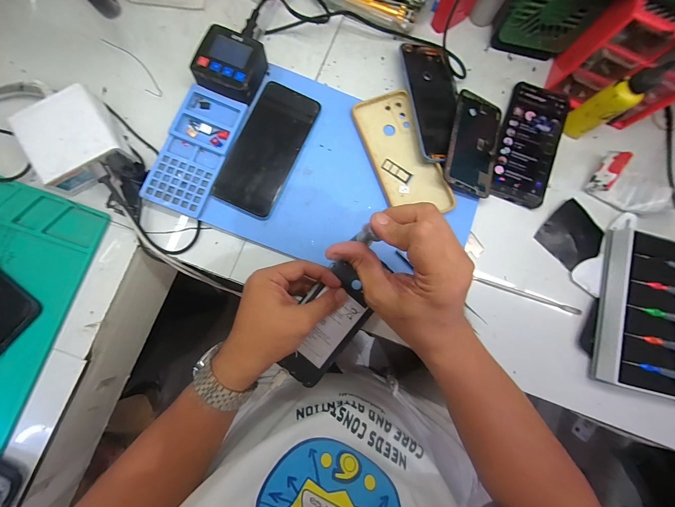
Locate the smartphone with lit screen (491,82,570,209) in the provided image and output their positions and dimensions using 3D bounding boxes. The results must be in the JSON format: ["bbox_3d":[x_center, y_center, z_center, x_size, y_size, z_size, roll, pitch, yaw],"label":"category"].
[{"bbox_3d":[0.257,-0.146,0.389,0.082,0.013,0.168,22,81,0],"label":"smartphone with lit screen"}]

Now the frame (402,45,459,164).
[{"bbox_3d":[0.125,-0.196,0.372,0.069,0.009,0.167,-3,77,-11],"label":"frame"}]

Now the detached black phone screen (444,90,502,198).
[{"bbox_3d":[0.176,-0.143,0.371,0.067,0.004,0.147,21,74,-13],"label":"detached black phone screen"}]

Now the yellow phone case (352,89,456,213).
[{"bbox_3d":[0.082,-0.123,0.366,0.077,0.012,0.165,-21,84,-6],"label":"yellow phone case"}]

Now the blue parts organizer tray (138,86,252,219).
[{"bbox_3d":[-0.168,-0.122,0.345,0.071,0.013,0.150,22,81,0],"label":"blue parts organizer tray"}]

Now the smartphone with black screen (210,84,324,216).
[{"bbox_3d":[-0.085,-0.127,0.352,0.074,0.011,0.161,24,85,-6],"label":"smartphone with black screen"}]

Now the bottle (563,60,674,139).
[{"bbox_3d":[0.329,-0.182,0.344,0.029,0.099,0.029,9,82,-2],"label":"bottle"}]

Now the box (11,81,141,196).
[{"bbox_3d":[-0.296,-0.124,0.329,0.086,0.042,0.094,-30,85,-7],"label":"box"}]

